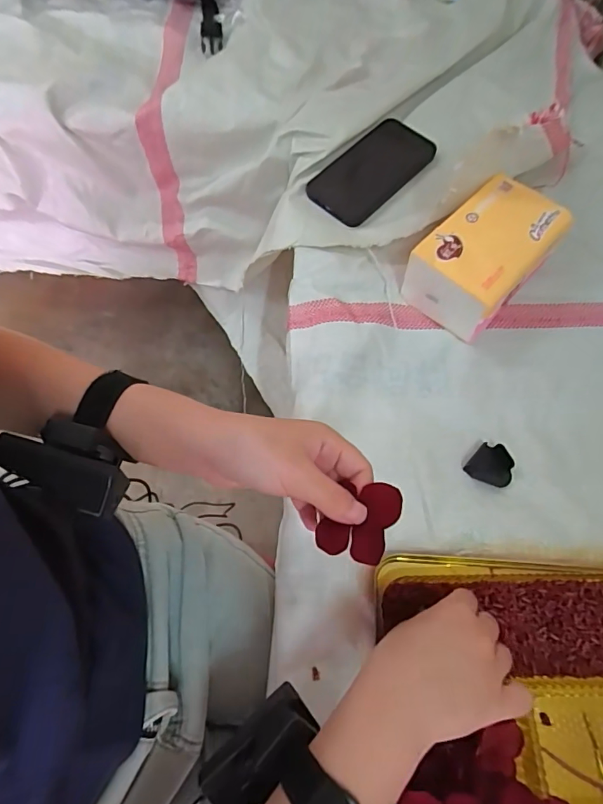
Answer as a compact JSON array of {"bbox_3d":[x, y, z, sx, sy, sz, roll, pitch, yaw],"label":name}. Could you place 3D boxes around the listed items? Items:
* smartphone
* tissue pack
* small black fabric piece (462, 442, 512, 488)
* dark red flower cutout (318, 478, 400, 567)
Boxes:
[{"bbox_3d":[0.085,-0.278,0.549,0.085,0.015,0.164,39,72,15],"label":"smartphone"},{"bbox_3d":[0.183,-0.146,0.464,0.091,0.073,0.138,42,72,16],"label":"tissue pack"},{"bbox_3d":[0.170,0.058,0.408,0.036,0.010,0.038,41,72,15],"label":"small black fabric piece"},{"bbox_3d":[0.035,0.071,0.277,0.039,0.005,0.050,20,71,22],"label":"dark red flower cutout"}]

